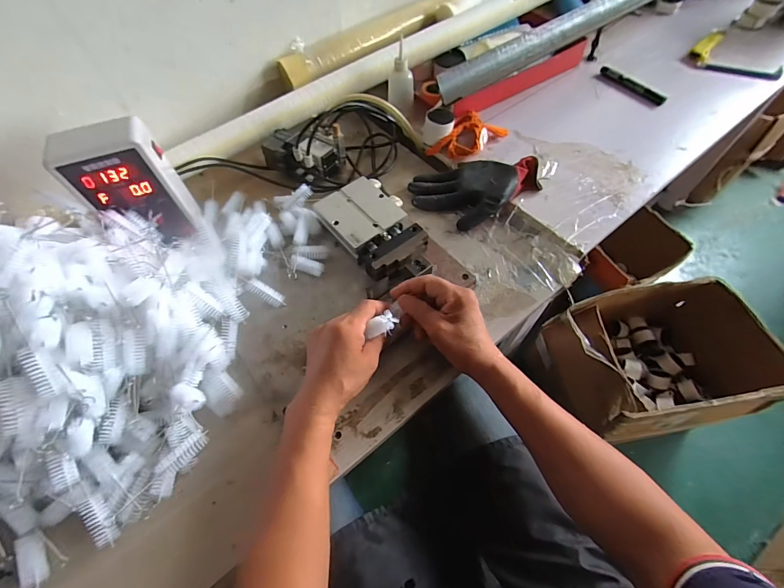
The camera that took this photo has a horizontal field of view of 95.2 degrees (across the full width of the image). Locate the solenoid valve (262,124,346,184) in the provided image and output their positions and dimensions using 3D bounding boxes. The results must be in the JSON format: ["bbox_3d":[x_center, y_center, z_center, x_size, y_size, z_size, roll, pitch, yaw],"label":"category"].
[{"bbox_3d":[-0.149,-0.241,0.600,0.127,0.079,0.072,12,60,9],"label":"solenoid valve"}]

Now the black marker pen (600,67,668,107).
[{"bbox_3d":[0.468,-0.409,0.701,0.011,0.018,0.141,-31,63,-16],"label":"black marker pen"}]

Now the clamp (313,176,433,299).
[{"bbox_3d":[-0.022,-0.088,0.523,0.120,0.041,0.203,-26,62,-13],"label":"clamp"}]

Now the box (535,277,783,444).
[{"bbox_3d":[0.642,0.175,0.905,0.439,0.256,0.329,-14,59,-7],"label":"box"}]

